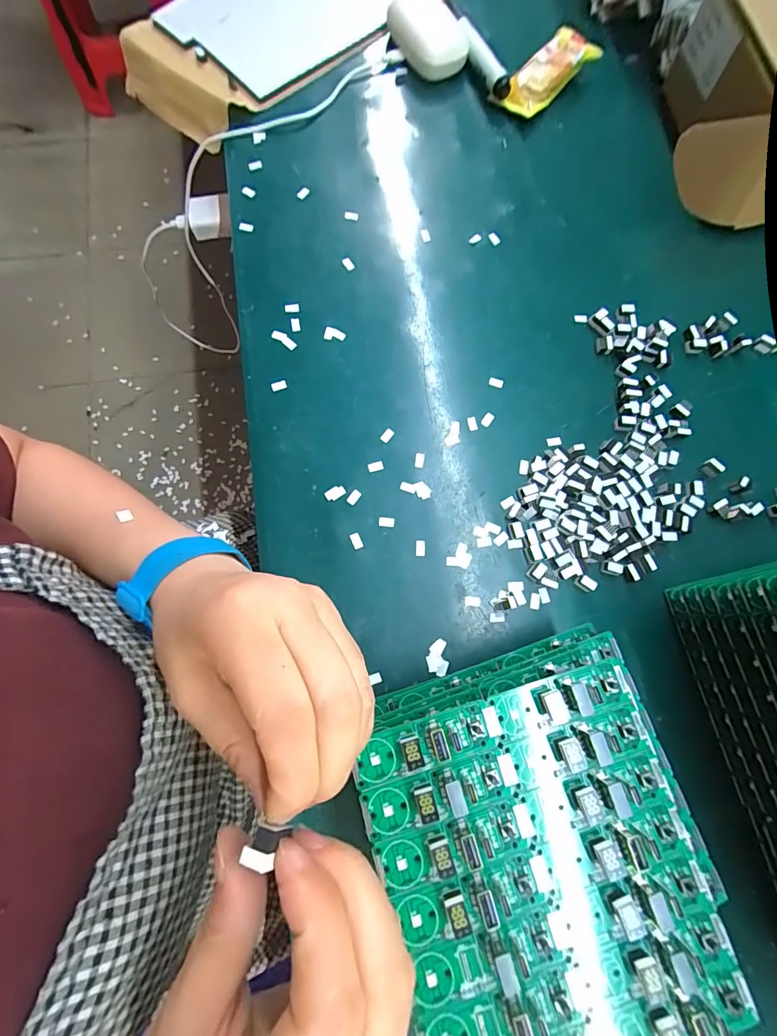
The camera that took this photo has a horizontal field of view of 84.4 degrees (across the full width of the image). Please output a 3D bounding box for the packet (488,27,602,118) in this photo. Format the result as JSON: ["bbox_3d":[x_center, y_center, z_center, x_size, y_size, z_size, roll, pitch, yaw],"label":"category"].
[{"bbox_3d":[0.154,-0.438,0.425,0.045,0.025,0.107,43,79,8],"label":"packet"}]

